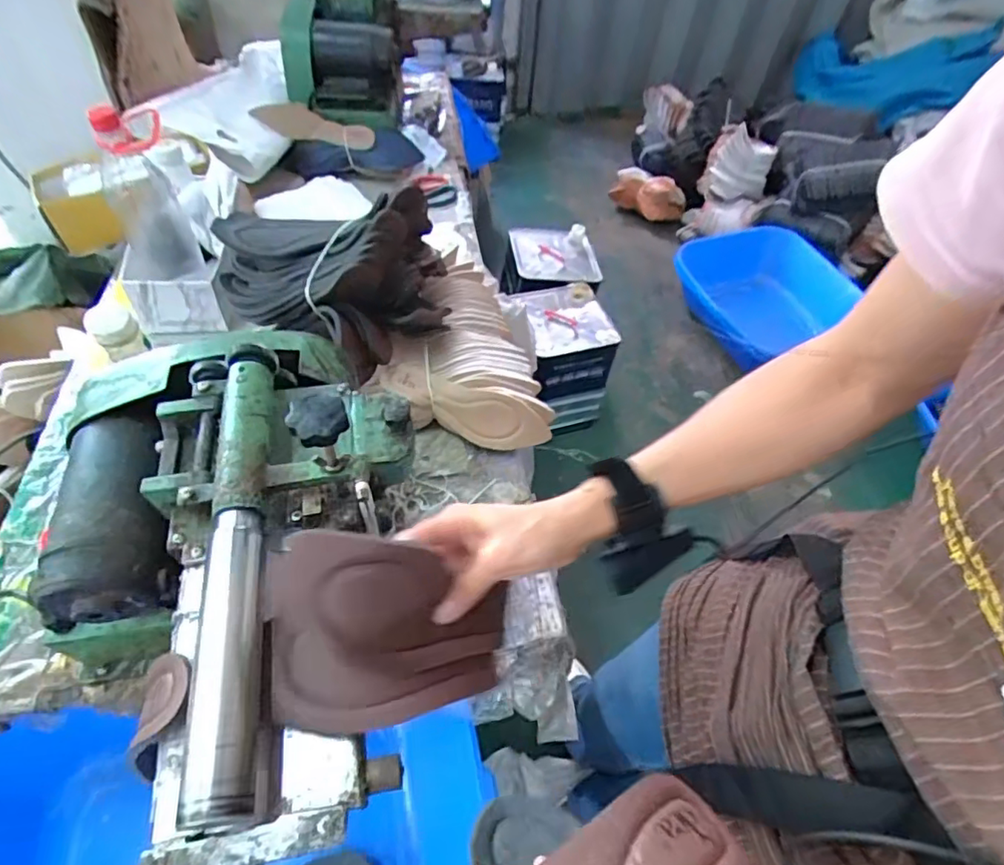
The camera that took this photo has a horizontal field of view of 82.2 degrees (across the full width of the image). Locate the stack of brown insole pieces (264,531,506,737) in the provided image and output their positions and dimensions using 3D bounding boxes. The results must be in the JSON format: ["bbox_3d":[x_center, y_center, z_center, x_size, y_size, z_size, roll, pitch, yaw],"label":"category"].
[{"bbox_3d":[-0.064,0.114,0.360,0.153,0.143,0.038,-11,19,-27],"label":"stack of brown insole pieces"}]

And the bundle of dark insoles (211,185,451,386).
[{"bbox_3d":[-0.216,-0.205,0.738,0.274,0.151,0.184,-5,53,-10],"label":"bundle of dark insoles"}]

